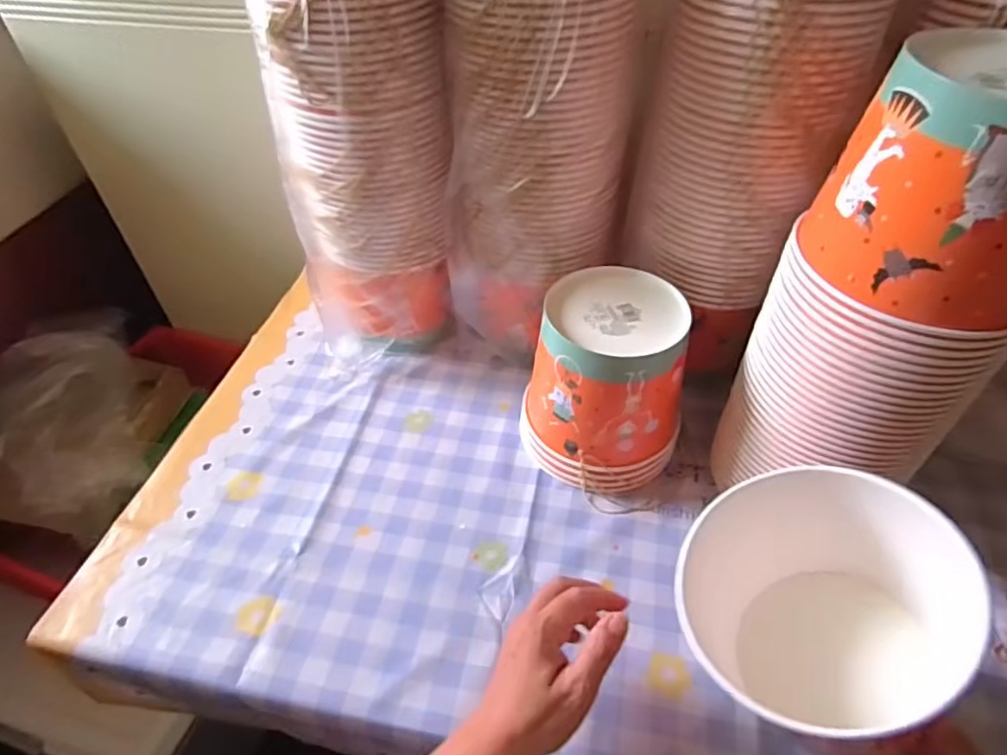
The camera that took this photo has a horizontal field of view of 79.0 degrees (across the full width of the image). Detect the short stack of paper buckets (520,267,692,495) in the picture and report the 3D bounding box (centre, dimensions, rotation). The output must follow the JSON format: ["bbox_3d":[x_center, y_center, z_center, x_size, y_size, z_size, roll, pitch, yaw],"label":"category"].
[{"bbox_3d":[0.101,0.007,0.598,0.148,0.172,0.136,25,50,23],"label":"short stack of paper buckets"}]

